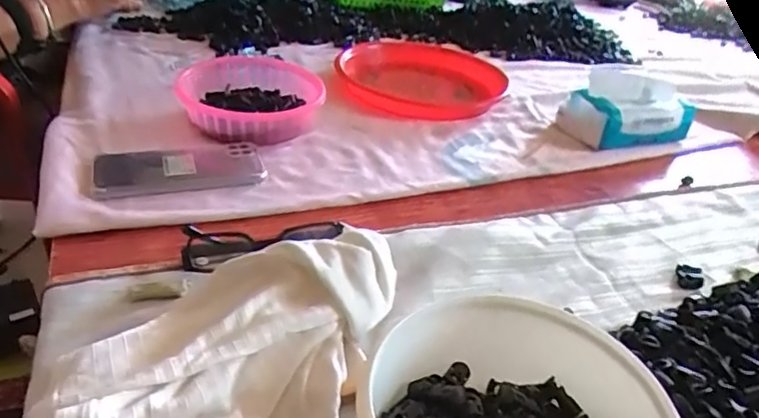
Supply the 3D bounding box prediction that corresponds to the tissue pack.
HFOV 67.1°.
[{"bbox_3d":[0.330,-0.133,0.757,0.163,0.083,0.091,-10,35,-23],"label":"tissue pack"}]

